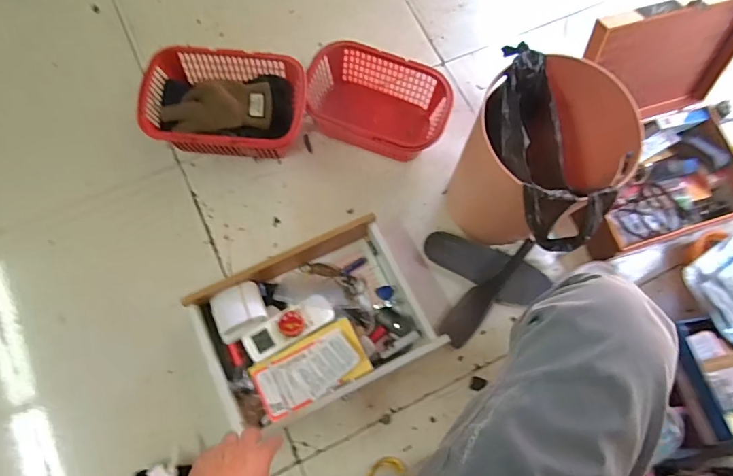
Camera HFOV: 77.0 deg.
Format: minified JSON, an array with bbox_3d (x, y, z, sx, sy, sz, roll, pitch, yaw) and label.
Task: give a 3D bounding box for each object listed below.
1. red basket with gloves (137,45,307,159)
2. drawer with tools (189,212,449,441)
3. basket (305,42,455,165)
[{"bbox_3d":[-0.263,-0.247,0.885,0.293,0.119,0.191,4,68,-7],"label":"red basket with gloves"},{"bbox_3d":[-0.082,0.142,0.792,0.361,0.110,0.264,-22,73,-17],"label":"drawer with tools"},{"bbox_3d":[0.018,-0.260,0.912,0.272,0.100,0.184,22,71,7],"label":"basket"}]

